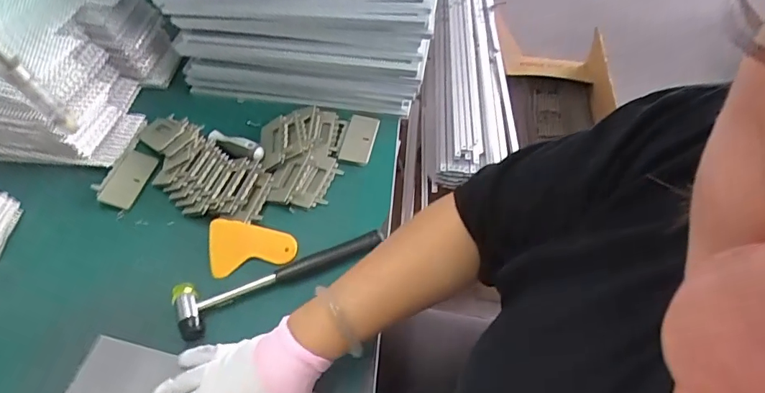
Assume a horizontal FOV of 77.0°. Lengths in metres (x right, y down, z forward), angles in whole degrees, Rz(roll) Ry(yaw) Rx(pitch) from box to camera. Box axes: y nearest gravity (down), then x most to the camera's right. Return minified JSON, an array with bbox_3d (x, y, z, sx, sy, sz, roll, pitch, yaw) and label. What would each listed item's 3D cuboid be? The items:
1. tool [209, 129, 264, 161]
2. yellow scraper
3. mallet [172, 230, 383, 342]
[{"bbox_3d":[-0.203,-0.070,0.663,0.086,0.019,0.023,20,56,14],"label":"tool"},{"bbox_3d":[-0.158,0.056,0.587,0.102,0.011,0.067,-7,78,-5],"label":"yellow scraper"},{"bbox_3d":[-0.119,0.085,0.563,0.239,0.031,0.060,-25,57,-17],"label":"mallet"}]

